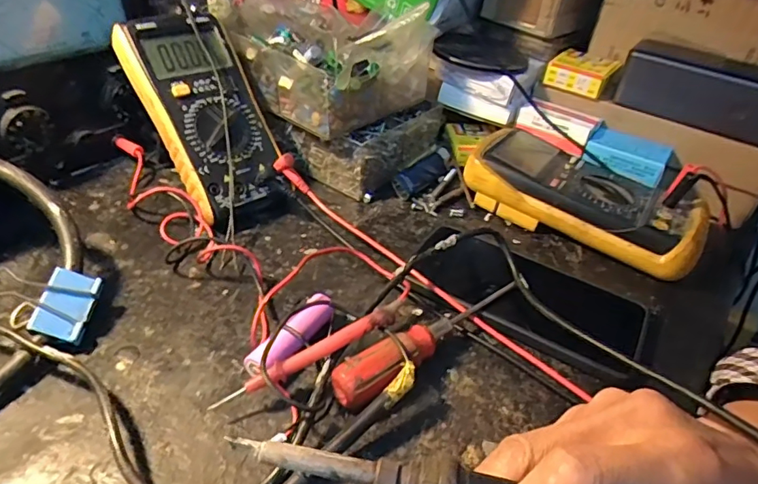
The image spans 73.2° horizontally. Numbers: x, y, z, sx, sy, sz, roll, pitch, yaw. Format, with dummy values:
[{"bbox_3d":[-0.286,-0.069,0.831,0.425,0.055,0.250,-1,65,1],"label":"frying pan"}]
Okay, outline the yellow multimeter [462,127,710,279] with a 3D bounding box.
[{"bbox_3d":[0.172,-0.037,0.431,0.182,0.051,0.089,25,41,26],"label":"yellow multimeter"}]

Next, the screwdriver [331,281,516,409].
[{"bbox_3d":[0.033,0.059,0.310,0.144,0.024,0.022,-24,45,-33],"label":"screwdriver"}]

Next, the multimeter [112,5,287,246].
[{"bbox_3d":[-0.130,-0.099,0.401,0.083,0.030,0.180,-24,88,-33],"label":"multimeter"}]

